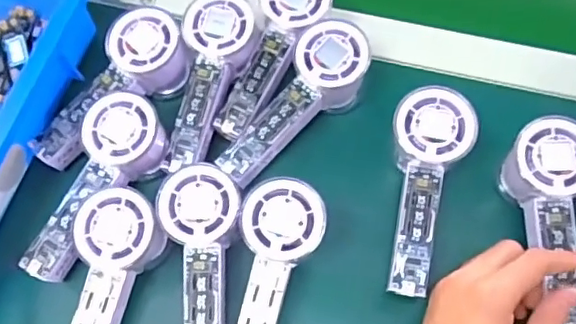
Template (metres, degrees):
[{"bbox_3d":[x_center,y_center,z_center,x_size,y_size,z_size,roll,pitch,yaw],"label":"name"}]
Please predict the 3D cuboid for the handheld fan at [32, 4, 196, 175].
[{"bbox_3d":[-0.139,-0.055,0.466,0.149,0.053,0.059,-46,73,-2],"label":"handheld fan"}]

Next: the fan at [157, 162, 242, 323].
[{"bbox_3d":[-0.060,0.076,0.406,0.053,0.035,0.146,-1,81,1],"label":"fan"}]

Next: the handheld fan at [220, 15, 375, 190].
[{"bbox_3d":[0.011,-0.041,0.461,0.056,0.064,0.146,36,89,12],"label":"handheld fan"}]

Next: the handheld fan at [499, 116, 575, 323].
[{"bbox_3d":[0.188,0.043,0.409,0.057,0.037,0.146,-1,86,1],"label":"handheld fan"}]

